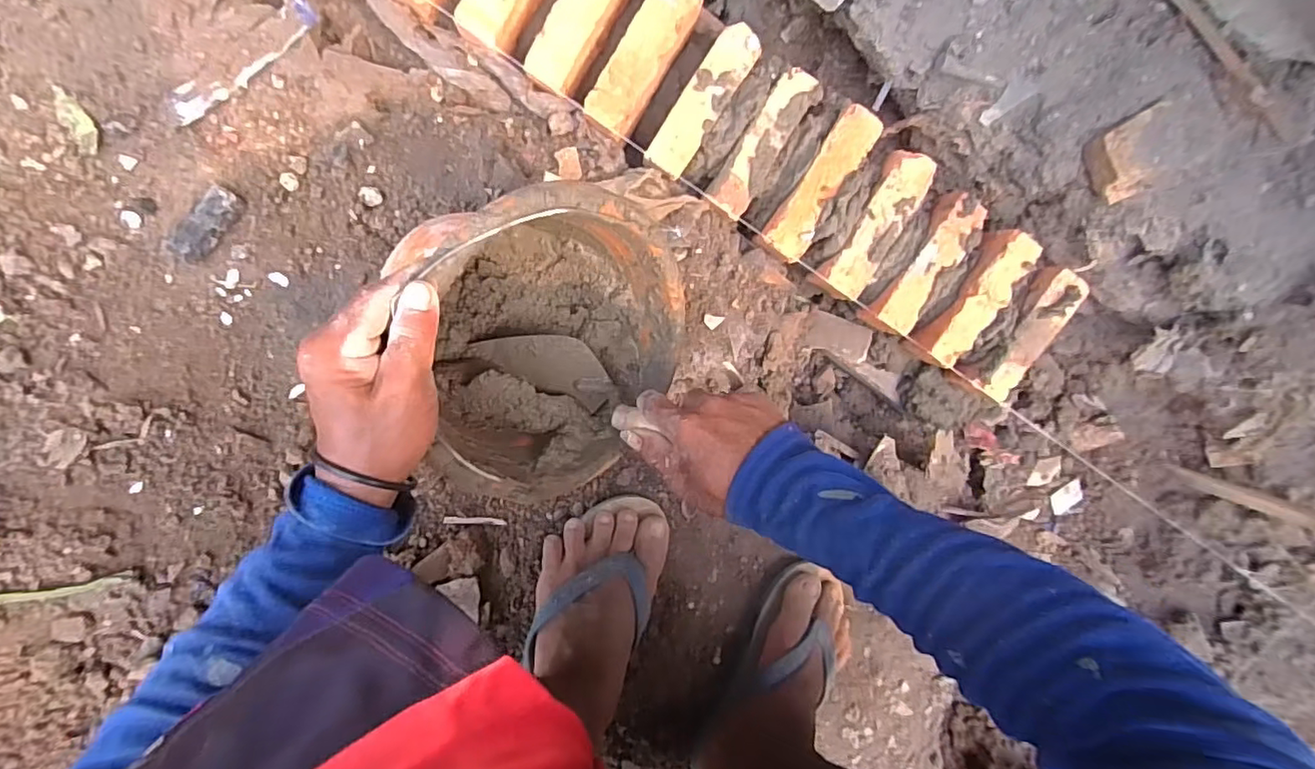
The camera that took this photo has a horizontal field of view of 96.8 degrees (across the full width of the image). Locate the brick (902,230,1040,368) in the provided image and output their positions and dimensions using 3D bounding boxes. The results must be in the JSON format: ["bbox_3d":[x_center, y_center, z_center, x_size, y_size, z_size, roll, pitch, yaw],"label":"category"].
[{"bbox_3d":[0.350,-0.096,0.661,0.049,0.077,0.155,33,94,-9],"label":"brick"}]

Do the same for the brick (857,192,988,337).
[{"bbox_3d":[0.294,-0.133,0.656,0.055,0.067,0.158,36,93,-9],"label":"brick"}]

